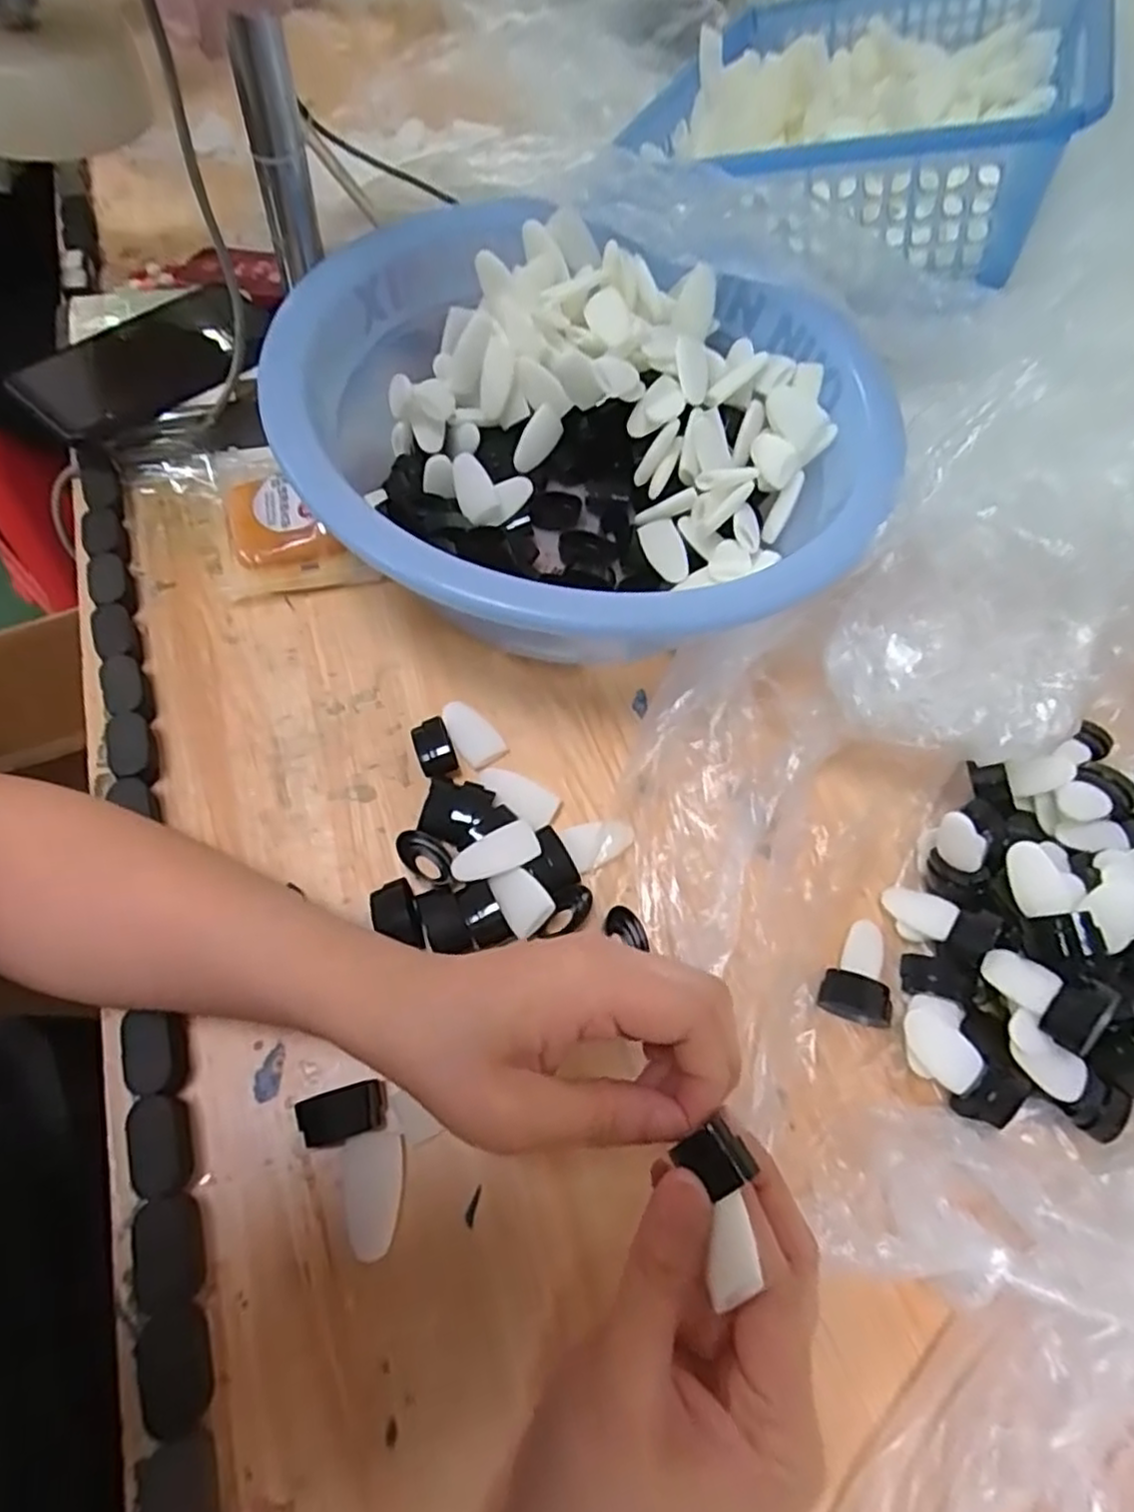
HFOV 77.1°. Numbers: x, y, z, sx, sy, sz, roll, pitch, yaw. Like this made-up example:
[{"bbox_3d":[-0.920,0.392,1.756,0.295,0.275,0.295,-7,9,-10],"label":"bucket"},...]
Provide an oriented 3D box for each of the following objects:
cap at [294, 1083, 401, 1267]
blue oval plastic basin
[{"bbox_3d":[-0.086,0.171,0.297,0.034,0.012,0.064,-21,67,-16],"label":"cap"},{"bbox_3d":[0.009,-0.183,0.427,0.334,0.108,0.333,36,65,12],"label":"blue oval plastic basin"}]

